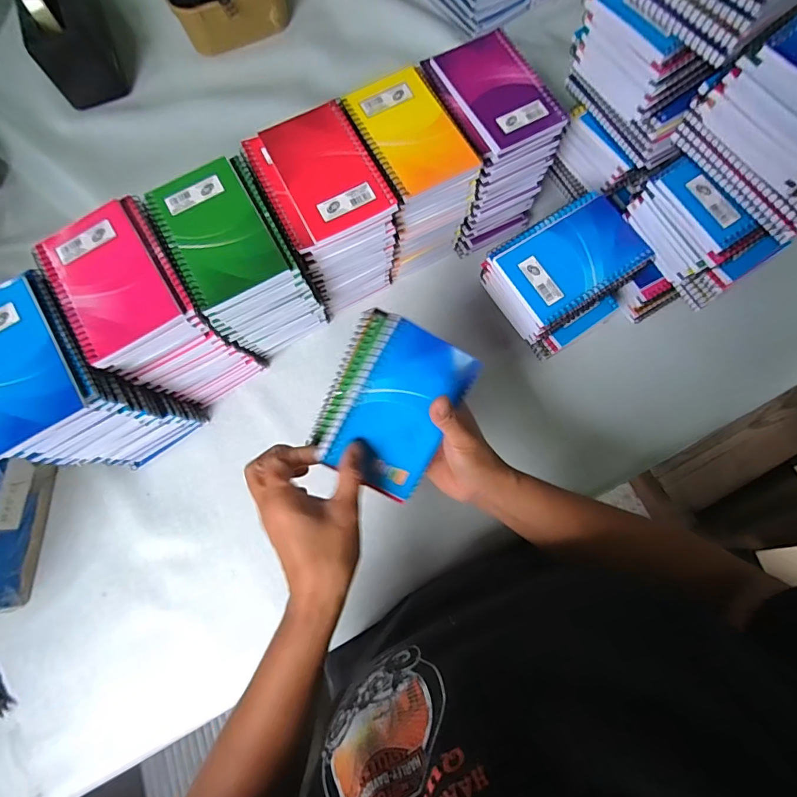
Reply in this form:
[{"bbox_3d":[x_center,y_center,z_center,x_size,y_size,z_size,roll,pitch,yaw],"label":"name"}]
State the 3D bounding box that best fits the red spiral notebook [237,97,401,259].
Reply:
[{"bbox_3d":[-0.073,-0.203,0.400,0.099,0.009,0.126,-27,79,-6],"label":"red spiral notebook"}]

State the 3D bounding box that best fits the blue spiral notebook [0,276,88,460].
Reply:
[{"bbox_3d":[-0.311,-0.026,0.356,0.080,0.014,0.127,-30,79,-7],"label":"blue spiral notebook"}]

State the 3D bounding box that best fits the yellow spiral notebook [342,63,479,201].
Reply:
[{"bbox_3d":[0.012,-0.256,0.420,0.093,0.015,0.128,-28,79,-6],"label":"yellow spiral notebook"}]

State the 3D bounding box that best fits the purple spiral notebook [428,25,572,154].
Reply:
[{"bbox_3d":[0.097,-0.308,0.439,0.084,0.015,0.128,-27,79,-6],"label":"purple spiral notebook"}]

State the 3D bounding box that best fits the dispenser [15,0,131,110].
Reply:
[{"bbox_3d":[-0.443,-0.514,0.580,0.076,0.113,0.209,-20,78,-5],"label":"dispenser"}]

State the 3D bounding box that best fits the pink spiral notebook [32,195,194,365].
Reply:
[{"bbox_3d":[-0.243,-0.104,0.375,0.098,0.009,0.130,-31,79,-7],"label":"pink spiral notebook"}]

